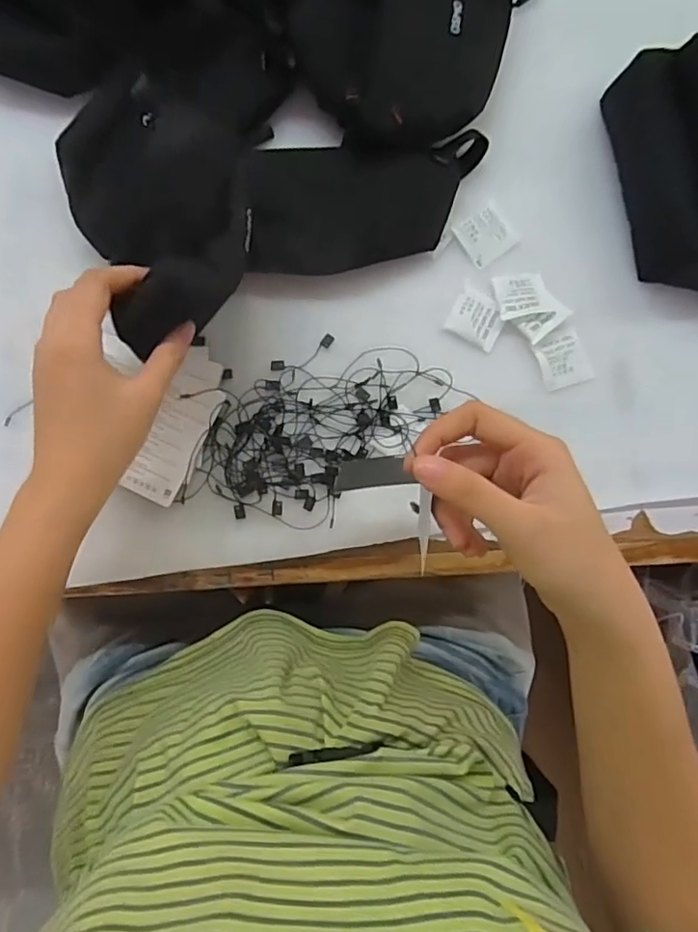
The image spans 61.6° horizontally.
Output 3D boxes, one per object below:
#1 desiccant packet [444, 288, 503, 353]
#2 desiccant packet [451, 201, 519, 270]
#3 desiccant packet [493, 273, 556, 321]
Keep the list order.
[{"bbox_3d":[0.098,-0.112,0.446,0.039,0.005,0.038,28,83,-2],"label":"desiccant packet"},{"bbox_3d":[0.107,-0.180,0.454,0.042,0.004,0.037,-36,89,-7],"label":"desiccant packet"},{"bbox_3d":[0.134,-0.132,0.449,0.041,0.005,0.035,-11,86,-6],"label":"desiccant packet"}]

